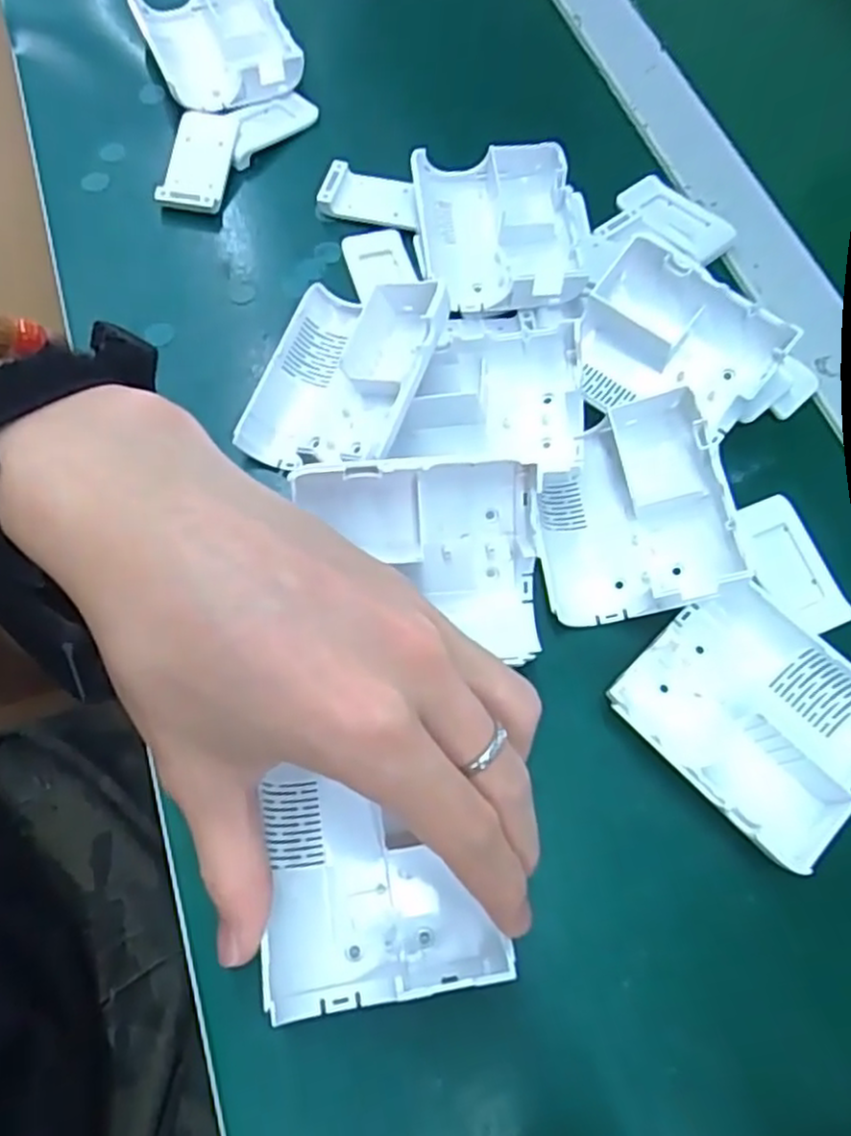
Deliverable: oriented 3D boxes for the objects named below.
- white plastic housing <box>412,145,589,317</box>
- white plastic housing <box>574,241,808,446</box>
[{"bbox_3d":[0.034,-0.150,0.324,0.071,0.025,0.081,-3,67,-3],"label":"white plastic housing"},{"bbox_3d":[0.101,-0.091,0.298,0.077,0.036,0.049,37,71,13],"label":"white plastic housing"}]

